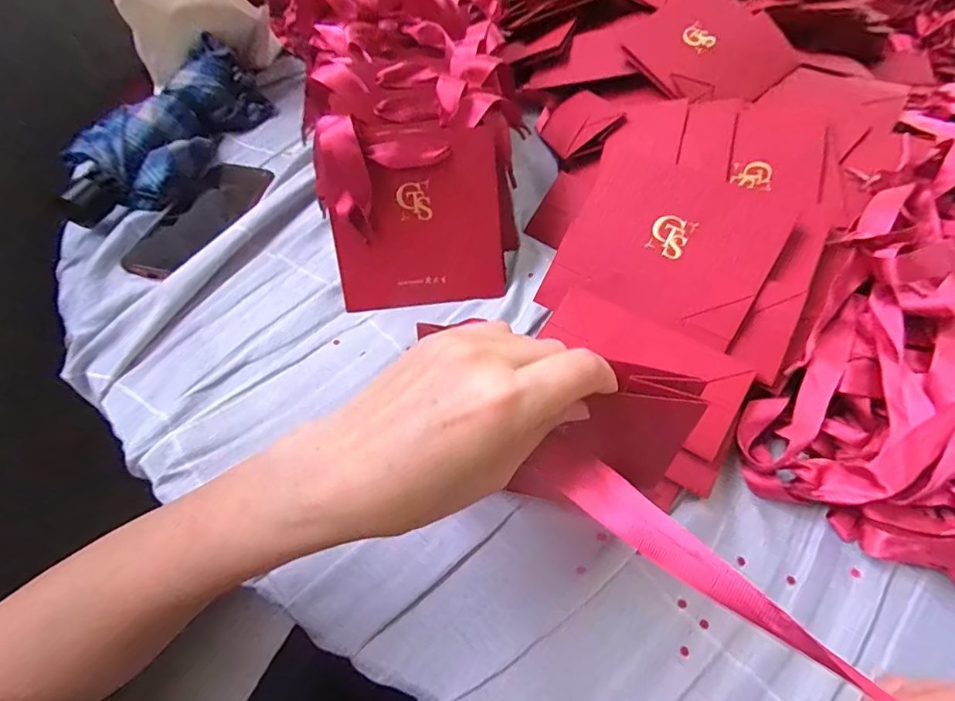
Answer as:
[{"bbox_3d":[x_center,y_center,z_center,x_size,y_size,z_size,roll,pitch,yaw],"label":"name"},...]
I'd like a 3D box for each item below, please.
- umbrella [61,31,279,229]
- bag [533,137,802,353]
[{"bbox_3d":[-0.328,-0.234,0.515,0.083,0.064,0.259,14,57,9],"label":"umbrella"},{"bbox_3d":[0.137,-0.076,0.352,0.140,0.010,0.138,28,84,19],"label":"bag"}]

